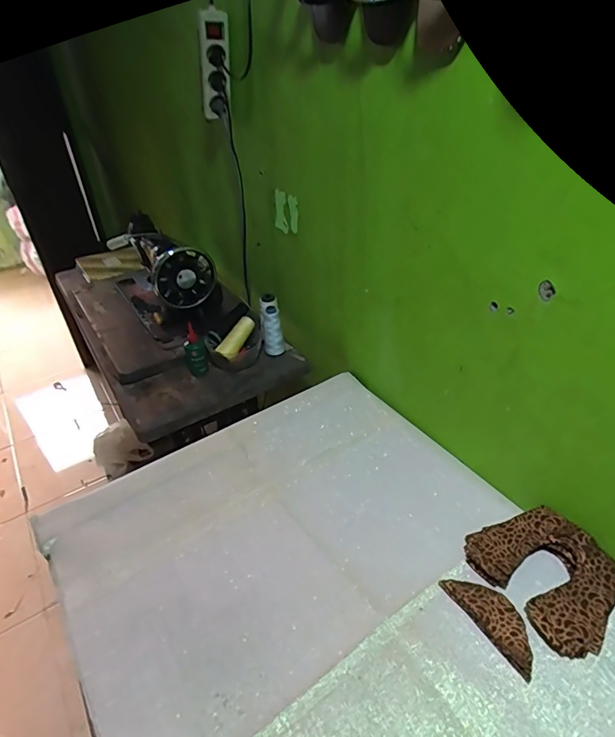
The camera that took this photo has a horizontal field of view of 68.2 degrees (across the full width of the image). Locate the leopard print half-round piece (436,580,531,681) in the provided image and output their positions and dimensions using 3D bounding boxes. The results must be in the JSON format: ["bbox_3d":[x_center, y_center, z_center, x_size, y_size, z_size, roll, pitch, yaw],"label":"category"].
[{"bbox_3d":[0.228,0.303,0.556,0.050,0.015,0.125,-23,41,-25],"label":"leopard print half-round piece"}]

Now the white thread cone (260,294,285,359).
[{"bbox_3d":[-0.080,-0.091,1.036,0.048,0.132,0.050,-6,37,-4],"label":"white thread cone"}]

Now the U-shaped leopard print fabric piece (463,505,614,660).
[{"bbox_3d":[0.310,0.260,0.590,0.138,0.043,0.171,-23,41,-25],"label":"U-shaped leopard print fabric piece"}]

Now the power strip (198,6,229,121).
[{"bbox_3d":[-0.175,-0.566,0.857,0.049,0.193,0.046,-22,61,-24],"label":"power strip"}]

